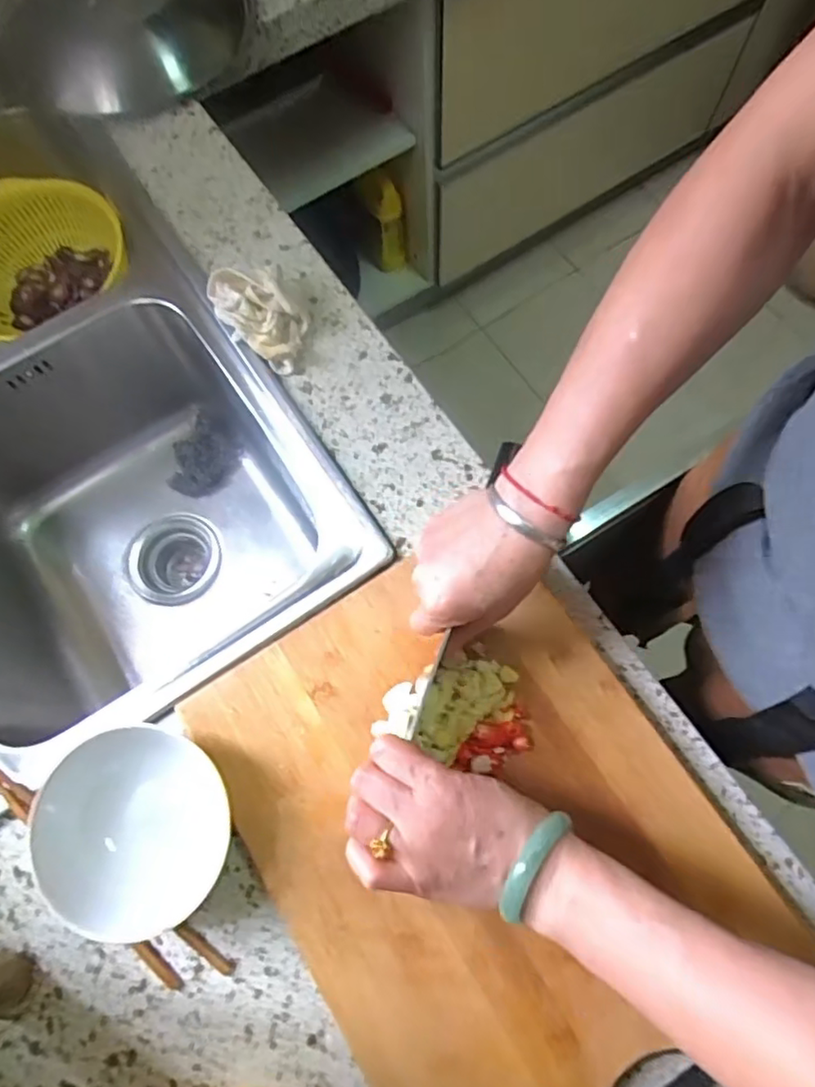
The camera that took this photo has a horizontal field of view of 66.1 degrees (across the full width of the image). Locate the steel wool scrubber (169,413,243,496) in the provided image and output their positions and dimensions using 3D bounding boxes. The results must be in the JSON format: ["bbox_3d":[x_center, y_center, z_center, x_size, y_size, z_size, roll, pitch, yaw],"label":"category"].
[{"bbox_3d":[-0.253,-0.106,0.781,0.076,0.042,0.104,40,78,13],"label":"steel wool scrubber"}]

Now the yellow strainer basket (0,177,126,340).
[{"bbox_3d":[-0.448,-0.338,0.752,0.213,0.086,0.170,-44,76,-11],"label":"yellow strainer basket"}]

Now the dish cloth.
[{"bbox_3d":[-0.137,-0.218,0.587,0.070,0.043,0.119,-33,74,-8],"label":"dish cloth"}]

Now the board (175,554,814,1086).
[{"bbox_3d":[0.056,0.201,0.454,0.301,0.026,0.396,-32,74,-7],"label":"board"}]

